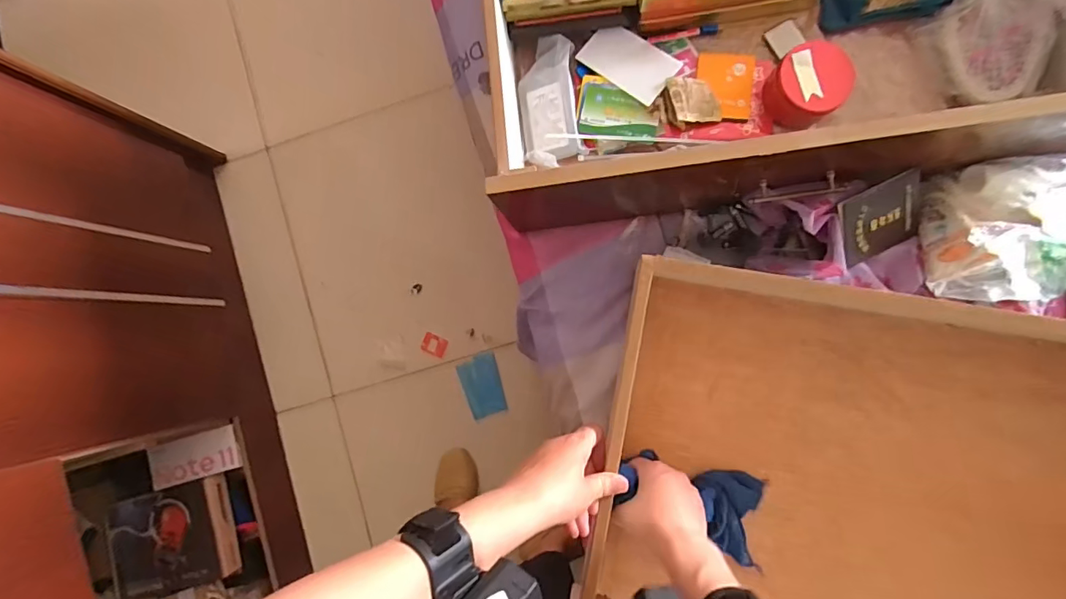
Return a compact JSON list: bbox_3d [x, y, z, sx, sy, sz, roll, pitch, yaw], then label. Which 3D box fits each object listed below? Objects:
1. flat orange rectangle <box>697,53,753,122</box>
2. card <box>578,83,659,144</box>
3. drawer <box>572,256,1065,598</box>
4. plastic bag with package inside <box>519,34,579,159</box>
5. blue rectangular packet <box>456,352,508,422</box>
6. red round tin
[{"bbox_3d":[0.213,-0.235,0.557,0.060,0.007,0.076,4,91,8],"label":"flat orange rectangle"},{"bbox_3d":[0.097,-0.209,0.560,0.085,0.009,0.059,9,91,10],"label":"card"},{"bbox_3d":[0.362,0.220,0.466,0.576,0.149,0.414,12,92,9],"label":"drawer"},{"bbox_3d":[0.017,-0.233,0.574,0.062,0.025,0.139,-3,87,6],"label":"plastic bag with package inside"},{"bbox_3d":[-0.109,0.190,1.101,0.087,0.005,0.129,-21,78,6],"label":"blue rectangular packet"},{"bbox_3d":[0.289,-0.225,0.527,0.075,0.051,0.073,0,87,6],"label":"red round tin"}]

